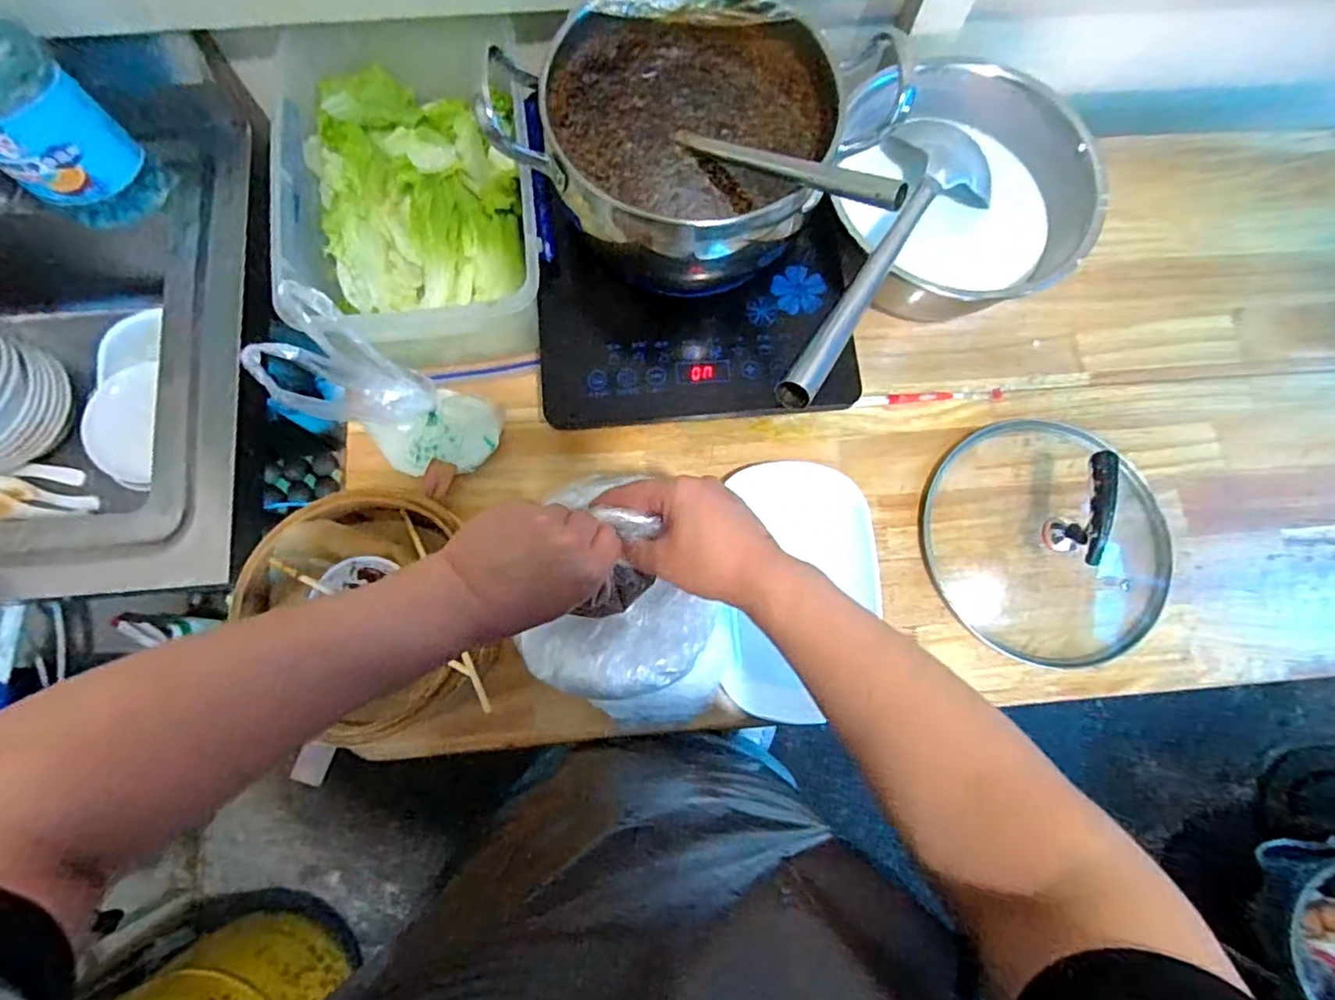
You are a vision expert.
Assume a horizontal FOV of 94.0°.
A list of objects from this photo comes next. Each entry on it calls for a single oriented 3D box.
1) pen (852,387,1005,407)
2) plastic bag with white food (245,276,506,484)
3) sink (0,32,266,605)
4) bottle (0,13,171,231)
[{"bbox_3d":[0.261,-0.102,0.617,0.143,0.008,0.012,-3,78,-2],"label":"pen"},{"bbox_3d":[-0.240,-0.085,0.521,0.058,0.203,0.085,13,74,43],"label":"plastic bag with white food"},{"bbox_3d":[-0.680,-0.135,0.667,0.544,0.244,0.488,-4,78,-2],"label":"sink"},{"bbox_3d":[-0.540,-0.329,0.500,0.081,0.241,0.097,35,79,6],"label":"bottle"}]

